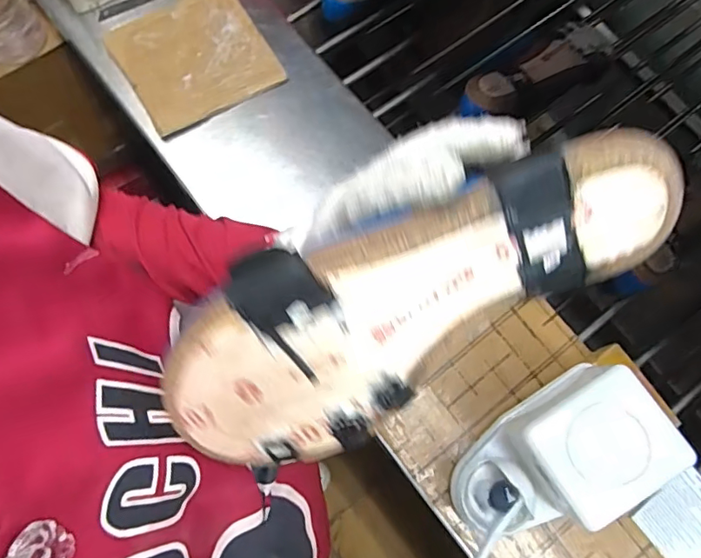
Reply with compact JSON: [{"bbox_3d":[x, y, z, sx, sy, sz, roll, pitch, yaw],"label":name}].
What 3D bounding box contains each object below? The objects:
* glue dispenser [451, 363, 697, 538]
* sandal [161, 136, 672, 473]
[{"bbox_3d":[0.184,0.163,0.477,0.186,0.129,0.099,-32,76,-11],"label":"glue dispenser"},{"bbox_3d":[0.029,0.004,0.215,0.227,0.064,0.075,-27,75,-1],"label":"sandal"}]

